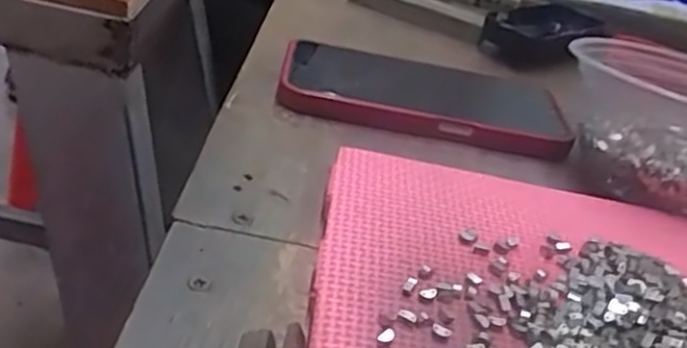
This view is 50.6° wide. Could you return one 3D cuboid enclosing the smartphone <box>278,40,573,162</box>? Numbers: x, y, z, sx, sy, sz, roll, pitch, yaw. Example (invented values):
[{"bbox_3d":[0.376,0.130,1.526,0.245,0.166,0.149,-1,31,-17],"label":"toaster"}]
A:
[{"bbox_3d":[0.047,-0.047,0.429,0.162,0.015,0.076,10,34,-4],"label":"smartphone"}]

